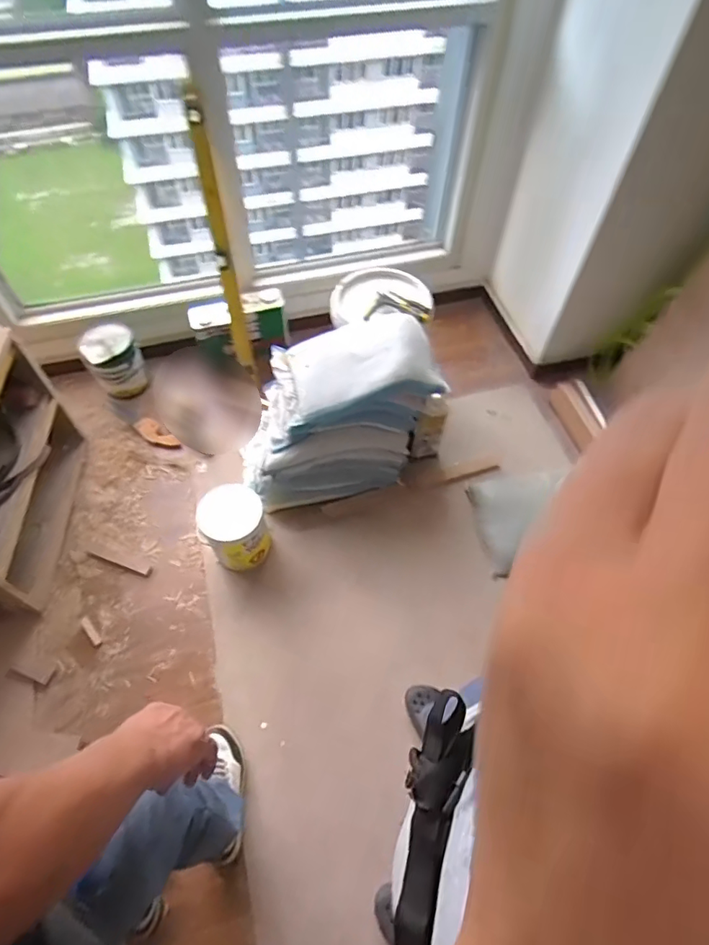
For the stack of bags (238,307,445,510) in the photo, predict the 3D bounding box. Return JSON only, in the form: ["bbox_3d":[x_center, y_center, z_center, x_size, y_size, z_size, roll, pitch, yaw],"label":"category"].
[{"bbox_3d":[-0.069,-0.175,1.500,0.558,0.420,0.339,-12,58,-9],"label":"stack of bags"}]

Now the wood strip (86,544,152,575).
[{"bbox_3d":[-0.676,0.249,1.486,0.198,0.009,0.027,17,58,10],"label":"wood strip"}]

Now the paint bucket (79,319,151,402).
[{"bbox_3d":[-0.803,-0.380,1.743,0.169,0.225,0.139,-30,62,-19],"label":"paint bucket"}]

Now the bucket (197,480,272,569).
[{"bbox_3d":[-0.325,0.153,1.421,0.155,0.230,0.173,-4,57,-3],"label":"bucket"}]

